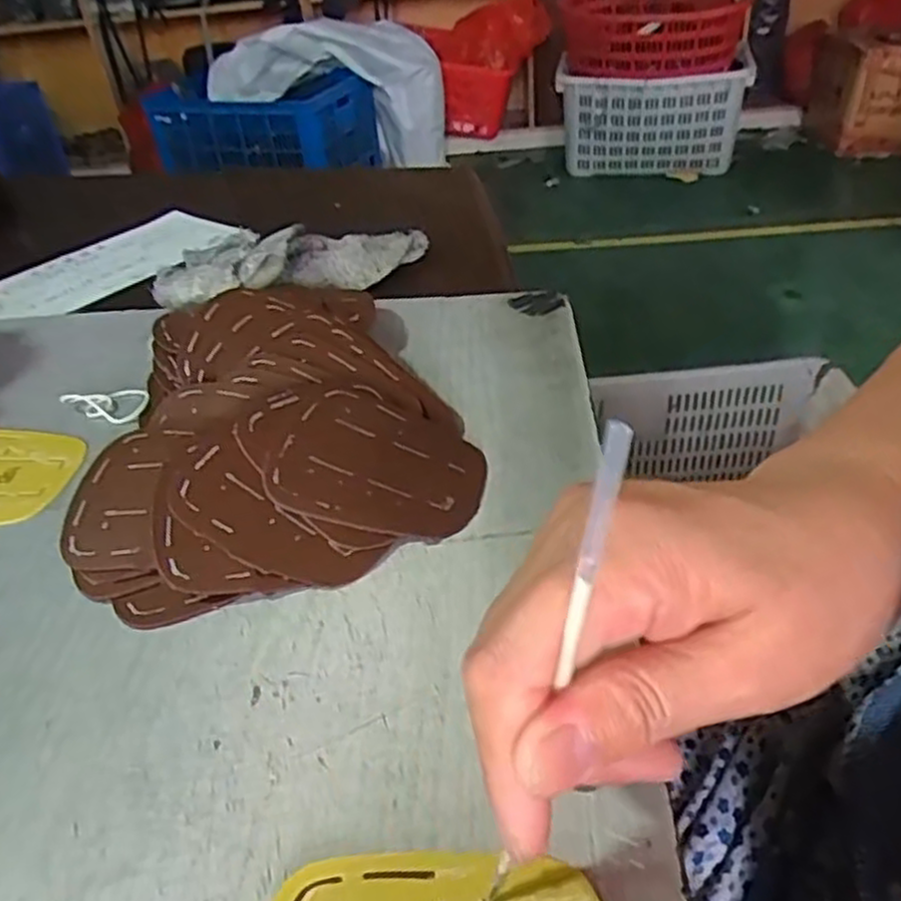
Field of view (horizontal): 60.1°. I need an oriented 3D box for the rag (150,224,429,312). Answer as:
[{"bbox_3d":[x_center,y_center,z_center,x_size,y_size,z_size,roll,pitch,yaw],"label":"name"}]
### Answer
[{"bbox_3d":[-0.099,-0.123,0.493,0.171,0.037,0.064,-22,41,-22],"label":"rag"}]

